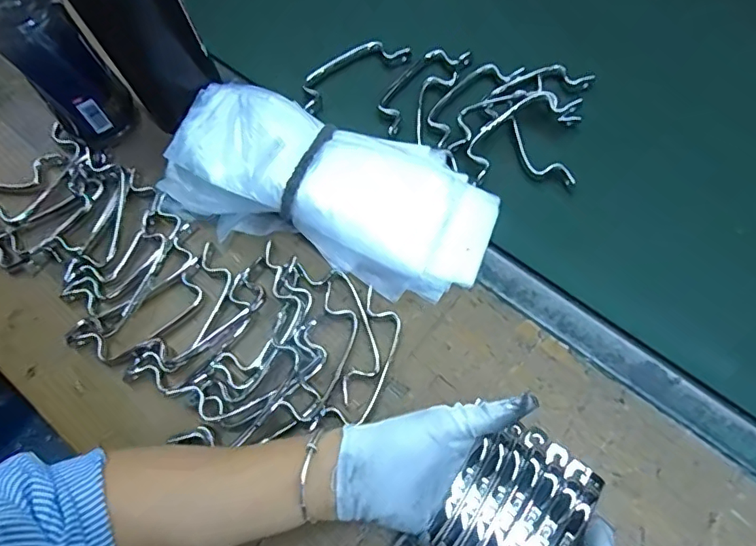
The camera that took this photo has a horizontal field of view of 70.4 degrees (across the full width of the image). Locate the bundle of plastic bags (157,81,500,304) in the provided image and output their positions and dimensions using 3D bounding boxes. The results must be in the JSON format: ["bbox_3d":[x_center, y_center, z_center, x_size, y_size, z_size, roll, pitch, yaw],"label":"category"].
[{"bbox_3d":[-0.048,-0.081,0.470,0.302,0.065,0.137,19,69,10],"label":"bundle of plastic bags"}]

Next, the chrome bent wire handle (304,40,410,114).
[{"bbox_3d":[-0.028,-0.207,0.547,0.127,0.019,0.038,-34,70,-12],"label":"chrome bent wire handle"}]

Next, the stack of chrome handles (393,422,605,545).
[{"bbox_3d":[0.089,0.169,0.374,0.087,0.043,0.133,35,72,15],"label":"stack of chrome handles"}]

